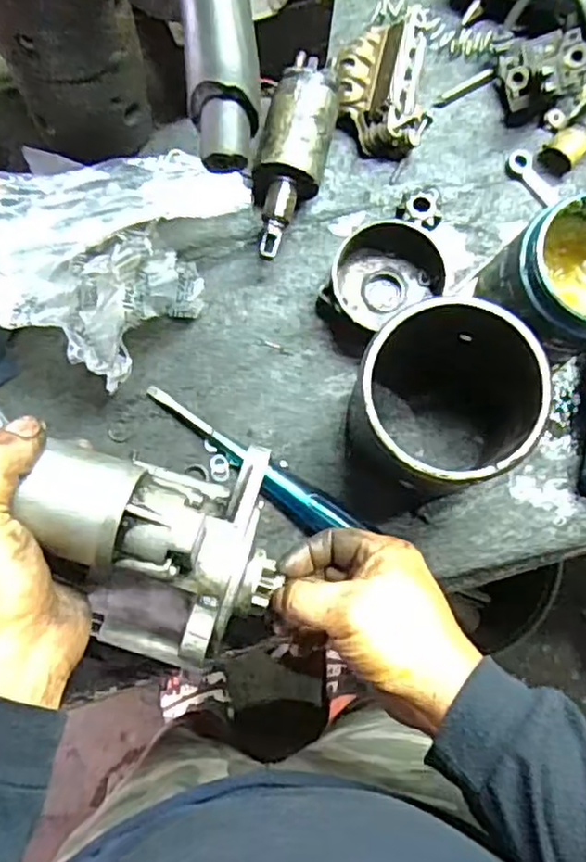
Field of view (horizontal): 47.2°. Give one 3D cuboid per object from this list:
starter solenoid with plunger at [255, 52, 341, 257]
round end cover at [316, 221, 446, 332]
[{"bbox_3d":[0.001,-0.204,0.500,0.049,0.058,0.156,15,78,2],"label":"starter solenoid with plunger"},{"bbox_3d":[0.069,-0.115,0.493,0.080,0.040,0.076,0,78,-1],"label":"round end cover"}]

